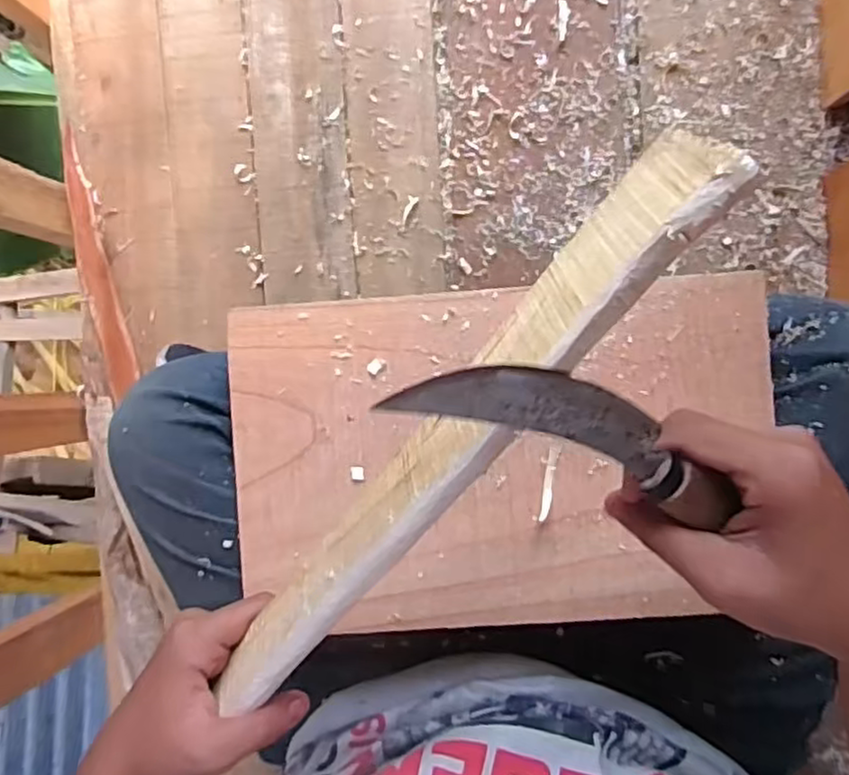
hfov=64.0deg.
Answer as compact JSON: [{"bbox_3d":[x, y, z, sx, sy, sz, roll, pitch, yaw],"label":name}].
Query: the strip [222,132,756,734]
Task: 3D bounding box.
[{"bbox_3d":[-0.007,0.040,0.275,0.325,0.009,0.040,-51,46,29],"label":"strip"}]

